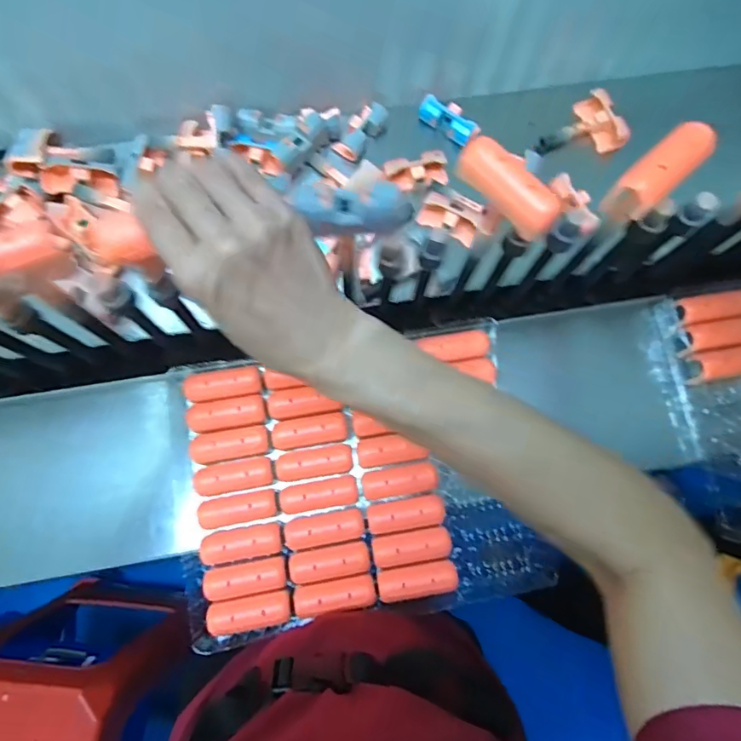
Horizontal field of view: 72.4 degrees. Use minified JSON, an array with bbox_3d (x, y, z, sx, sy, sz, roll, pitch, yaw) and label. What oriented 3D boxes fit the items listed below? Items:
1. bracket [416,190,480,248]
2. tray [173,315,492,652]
[{"bbox_3d":[0.095,-0.181,0.601,0.073,0.026,0.039,30,77,6],"label":"bracket"},{"bbox_3d":[-0.018,0.106,0.517,0.328,0.039,0.268,-9,76,-4],"label":"tray"}]

